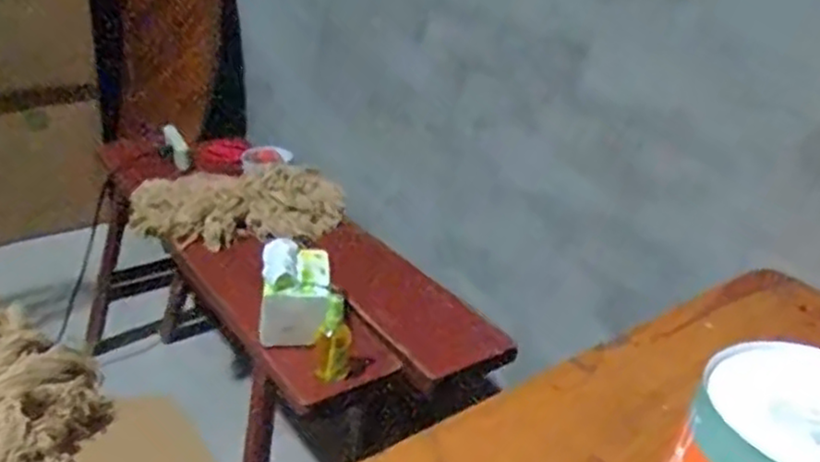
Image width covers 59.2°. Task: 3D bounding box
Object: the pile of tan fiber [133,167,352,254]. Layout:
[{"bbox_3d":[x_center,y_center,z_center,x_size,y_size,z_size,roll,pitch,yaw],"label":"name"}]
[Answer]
[{"bbox_3d":[-0.316,-0.049,1.358,0.383,0.108,0.183,-4,28,-17],"label":"pile of tan fiber"}]

